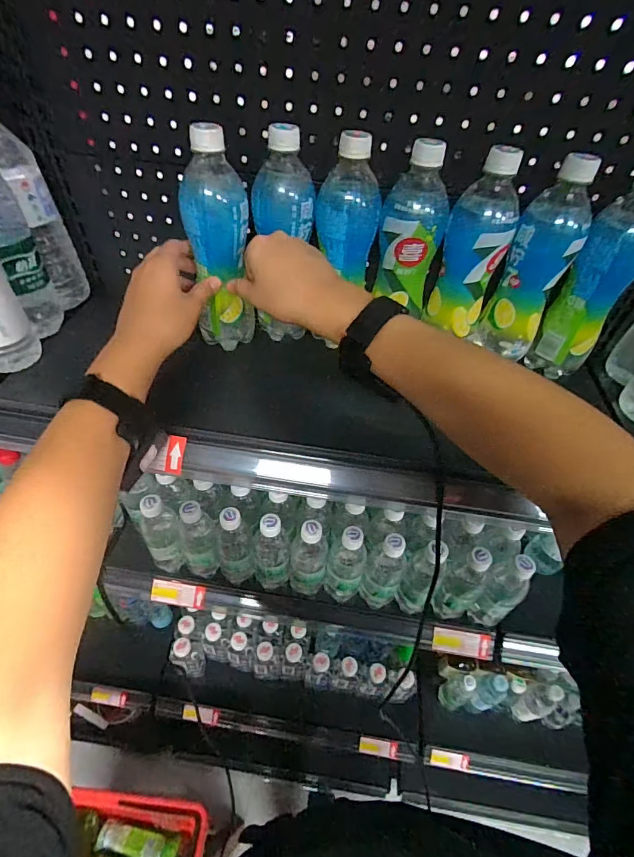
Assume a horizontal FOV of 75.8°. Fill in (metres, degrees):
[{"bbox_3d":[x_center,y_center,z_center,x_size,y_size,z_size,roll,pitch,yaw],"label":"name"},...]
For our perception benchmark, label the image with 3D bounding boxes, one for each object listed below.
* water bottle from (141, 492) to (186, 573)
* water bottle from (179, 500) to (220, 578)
[{"bbox_3d":[-0.248,0.174,0.656,0.054,0.172,0.060,-20,50,-23],"label":"water bottle"},{"bbox_3d":[-0.188,0.187,0.654,0.059,0.180,0.046,-16,49,-20],"label":"water bottle"}]

